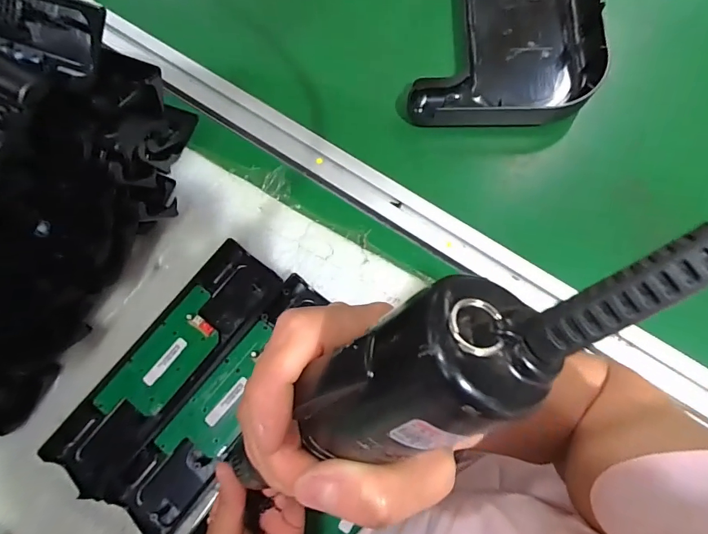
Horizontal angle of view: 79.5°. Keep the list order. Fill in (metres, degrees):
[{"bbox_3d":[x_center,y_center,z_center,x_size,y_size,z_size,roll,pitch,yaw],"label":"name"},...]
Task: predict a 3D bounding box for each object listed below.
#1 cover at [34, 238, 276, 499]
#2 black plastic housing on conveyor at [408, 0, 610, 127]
[{"bbox_3d":[-0.167,0.090,0.397,0.076,0.018,0.243,36,79,10],"label":"cover"},{"bbox_3d":[0.184,-0.392,0.517,0.226,0.036,0.481,1,75,1],"label":"black plastic housing on conveyor"}]

